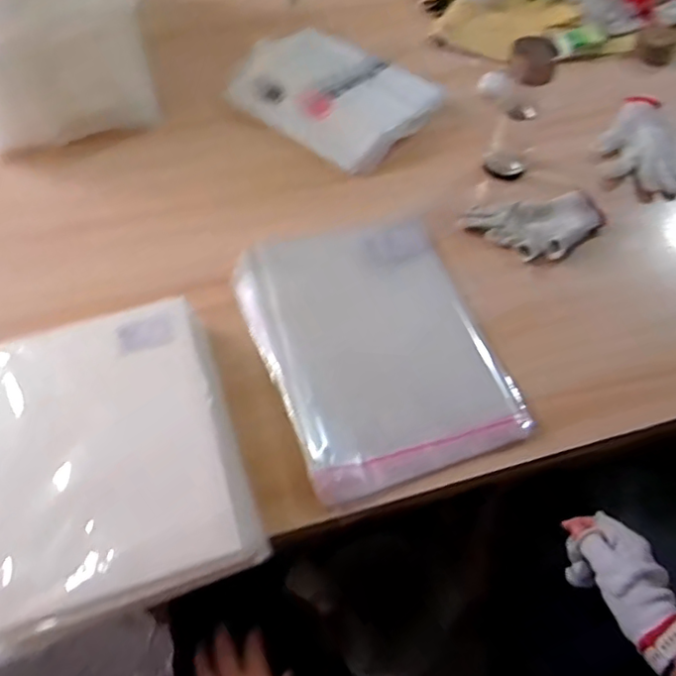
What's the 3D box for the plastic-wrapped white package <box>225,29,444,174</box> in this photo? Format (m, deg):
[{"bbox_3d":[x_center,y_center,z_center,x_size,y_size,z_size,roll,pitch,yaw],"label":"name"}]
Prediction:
[{"bbox_3d":[-0.020,-0.400,0.972,0.332,0.034,0.227,34,62,21],"label":"plastic-wrapped white package"}]

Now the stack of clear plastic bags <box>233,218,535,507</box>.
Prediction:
[{"bbox_3d":[0.040,0.002,0.722,0.259,0.017,0.345,-16,57,-11],"label":"stack of clear plastic bags"}]

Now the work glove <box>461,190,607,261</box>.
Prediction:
[{"bbox_3d":[0.265,-0.146,0.810,0.189,0.043,0.100,-1,58,-1],"label":"work glove"}]

